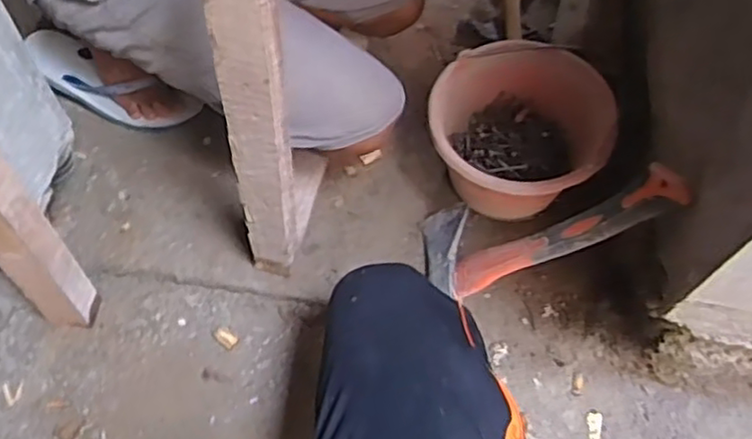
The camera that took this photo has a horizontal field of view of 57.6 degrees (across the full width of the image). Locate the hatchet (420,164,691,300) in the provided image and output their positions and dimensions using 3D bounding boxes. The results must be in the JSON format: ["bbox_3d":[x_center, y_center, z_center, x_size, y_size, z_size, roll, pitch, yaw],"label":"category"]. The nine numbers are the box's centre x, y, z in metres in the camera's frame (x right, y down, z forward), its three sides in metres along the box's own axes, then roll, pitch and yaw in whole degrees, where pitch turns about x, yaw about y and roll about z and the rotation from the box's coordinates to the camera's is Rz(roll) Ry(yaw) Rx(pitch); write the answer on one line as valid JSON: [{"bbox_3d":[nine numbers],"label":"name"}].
[{"bbox_3d":[0.182,0.016,0.813,0.045,0.403,0.119,36,60,-23],"label":"hatchet"}]

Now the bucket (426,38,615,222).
[{"bbox_3d":[0.191,-0.112,0.952,0.234,0.160,0.215,1,61,-2],"label":"bucket"}]

